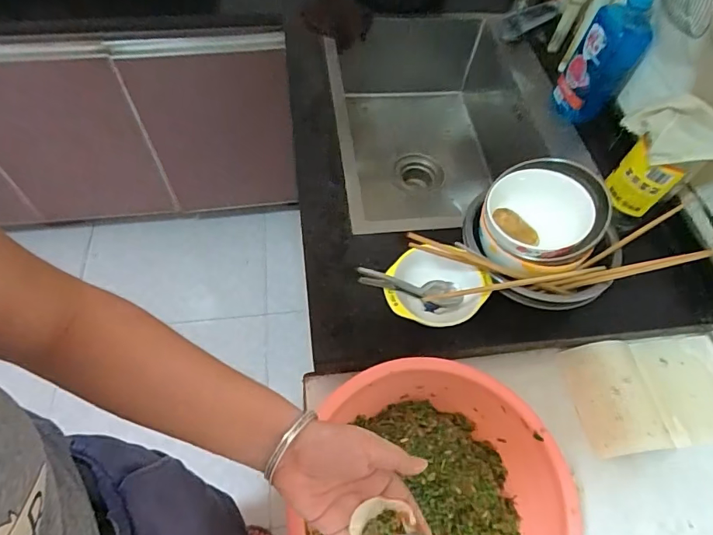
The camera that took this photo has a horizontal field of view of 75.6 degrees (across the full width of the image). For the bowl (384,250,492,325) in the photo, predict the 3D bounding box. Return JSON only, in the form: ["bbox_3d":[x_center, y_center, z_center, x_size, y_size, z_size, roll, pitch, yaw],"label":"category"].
[{"bbox_3d":[0.102,0.032,0.606,0.118,0.053,0.118,1,58,-2],"label":"bowl"}]

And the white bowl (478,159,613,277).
[{"bbox_3d":[0.238,-0.059,0.605,0.139,0.084,0.146,1,58,-2],"label":"white bowl"}]

